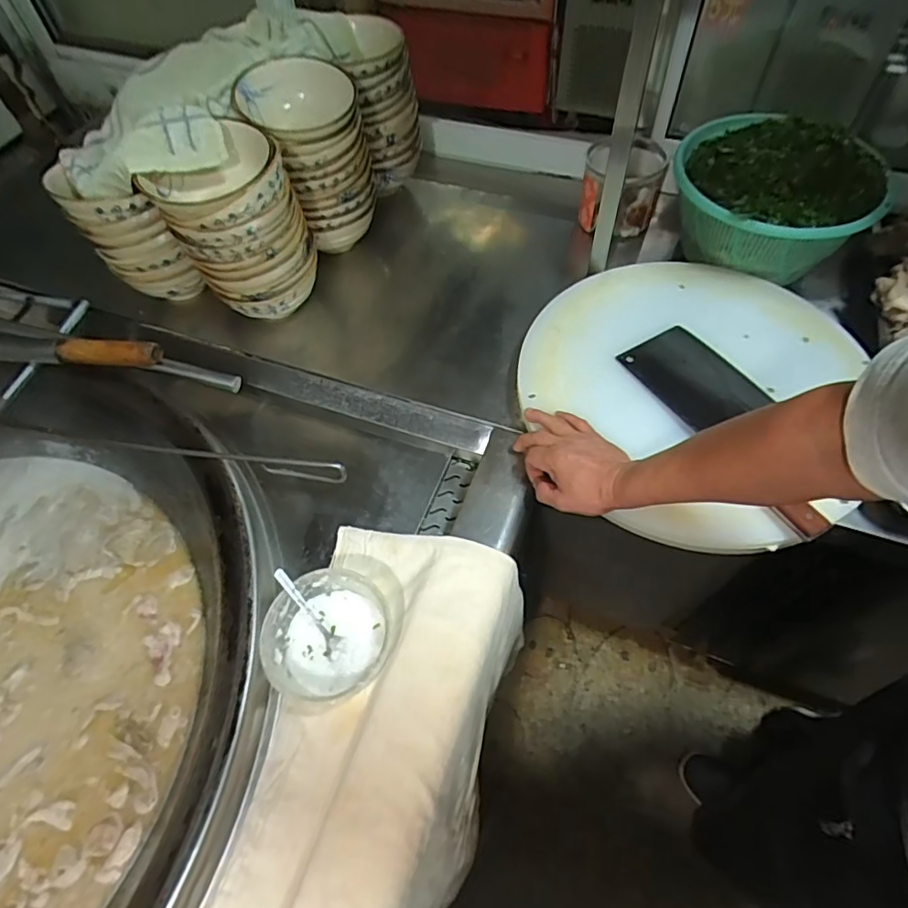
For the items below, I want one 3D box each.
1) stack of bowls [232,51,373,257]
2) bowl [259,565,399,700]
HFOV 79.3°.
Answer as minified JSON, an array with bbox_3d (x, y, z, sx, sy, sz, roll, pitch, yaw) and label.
[{"bbox_3d":[-0.213,-0.456,0.851,0.161,0.220,0.145,-18,58,-8],"label":"stack of bowls"},{"bbox_3d":[-0.137,0.206,0.620,0.145,0.054,0.133,-1,58,2],"label":"bowl"}]

